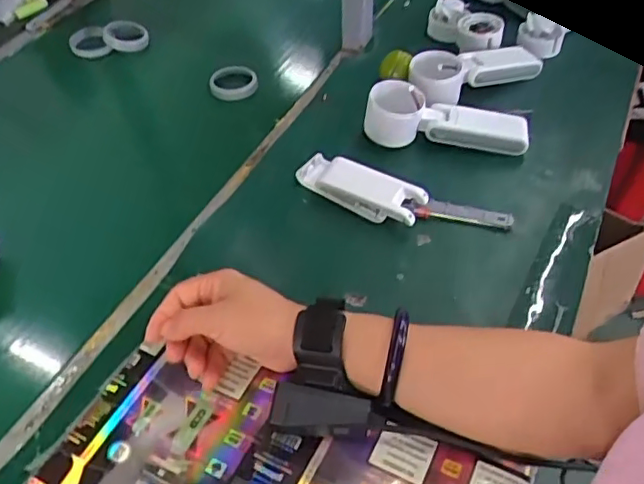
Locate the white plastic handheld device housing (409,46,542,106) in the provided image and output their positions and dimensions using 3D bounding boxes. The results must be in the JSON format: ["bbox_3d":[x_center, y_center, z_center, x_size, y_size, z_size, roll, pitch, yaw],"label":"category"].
[{"bbox_3d":[0.173,-0.192,0.676,0.173,0.044,0.060,-22,51,-18],"label":"white plastic handheld device housing"}]

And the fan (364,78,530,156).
[{"bbox_3d":[0.131,-0.126,0.643,0.170,0.054,0.052,10,44,-2],"label":"fan"}]

